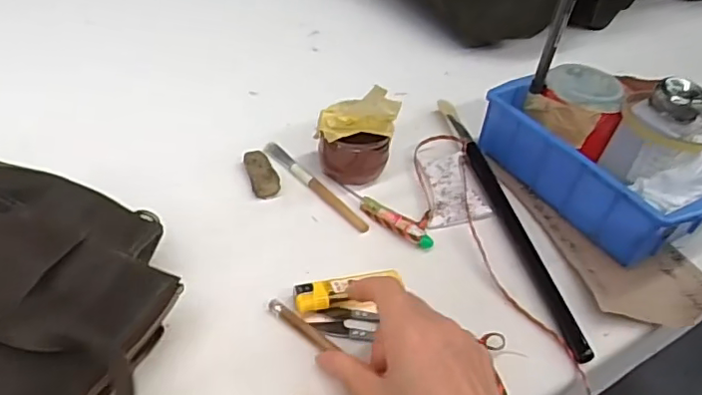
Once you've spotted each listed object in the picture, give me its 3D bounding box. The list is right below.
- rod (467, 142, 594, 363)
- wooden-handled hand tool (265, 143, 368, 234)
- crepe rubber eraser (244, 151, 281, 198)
[{"bbox_3d":[0.137,0.029,0.473,0.016,0.011,0.225,-4,45,-14],"label":"rod"},{"bbox_3d":[-0.032,-0.012,0.497,0.015,0.008,0.127,-29,55,-34],"label":"wooden-handled hand tool"},{"bbox_3d":[-0.076,-0.022,0.497,0.024,0.009,0.050,-10,46,-20],"label":"crepe rubber eraser"}]

